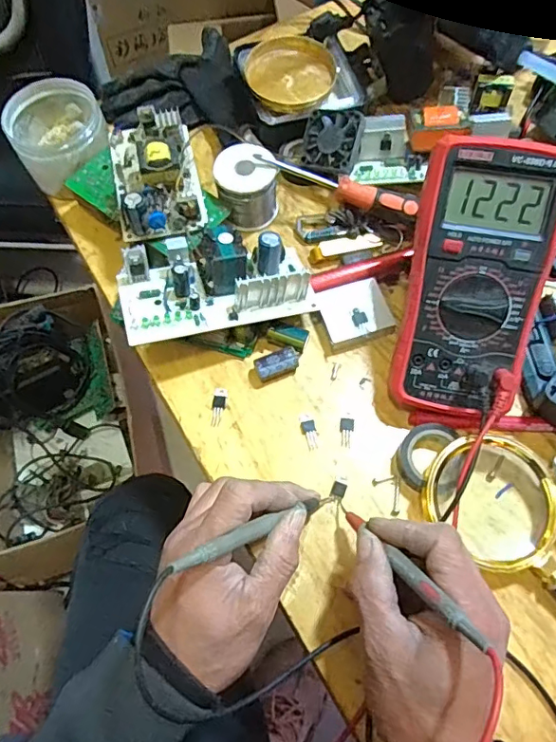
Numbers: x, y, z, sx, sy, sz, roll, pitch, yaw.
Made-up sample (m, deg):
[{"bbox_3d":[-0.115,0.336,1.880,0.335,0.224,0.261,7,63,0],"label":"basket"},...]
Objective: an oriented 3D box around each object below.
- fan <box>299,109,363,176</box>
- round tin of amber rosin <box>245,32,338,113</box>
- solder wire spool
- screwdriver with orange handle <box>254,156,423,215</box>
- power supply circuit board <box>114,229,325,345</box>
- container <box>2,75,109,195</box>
[{"bbox_3d":[0.047,-0.203,0.464,0.050,0.008,0.052,20,102,25],"label":"fan"},{"bbox_3d":[0.012,-0.282,0.496,0.081,0.014,0.086,0,66,1],"label":"round tin of amber rosin"},{"bbox_3d":[-0.026,-0.160,0.460,0.050,0.058,0.045,-6,66,-2],"label":"solder wire spool"},{"bbox_3d":[0.048,-0.155,0.443,0.140,0.016,0.015,17,68,8],"label":"screwdriver with orange handle"},{"bbox_3d":[-0.048,-0.070,0.403,0.146,0.044,0.075,-15,67,-5],"label":"power supply circuit board"},{"bbox_3d":[-0.201,-0.218,0.483,0.081,0.053,0.088,-29,69,-11],"label":"container"}]

